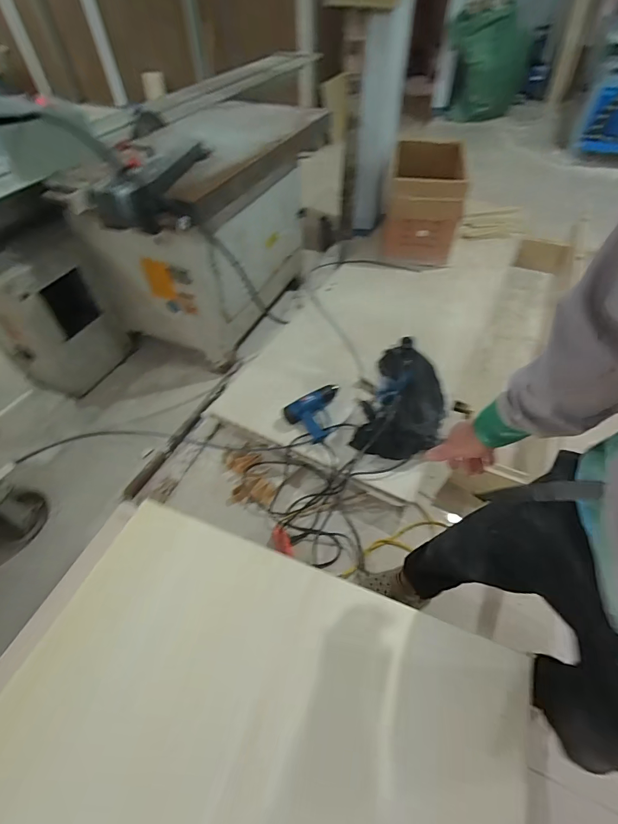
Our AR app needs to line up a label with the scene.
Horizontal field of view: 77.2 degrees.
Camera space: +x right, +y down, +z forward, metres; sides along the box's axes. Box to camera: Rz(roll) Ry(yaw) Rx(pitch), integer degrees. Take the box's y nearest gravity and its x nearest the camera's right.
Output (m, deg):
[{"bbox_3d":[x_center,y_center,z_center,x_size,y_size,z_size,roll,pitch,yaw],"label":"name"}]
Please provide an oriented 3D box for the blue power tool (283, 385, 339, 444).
[{"bbox_3d":[0.042,-0.001,1.431,0.167,0.086,0.228,34,58,26],"label":"blue power tool"}]

